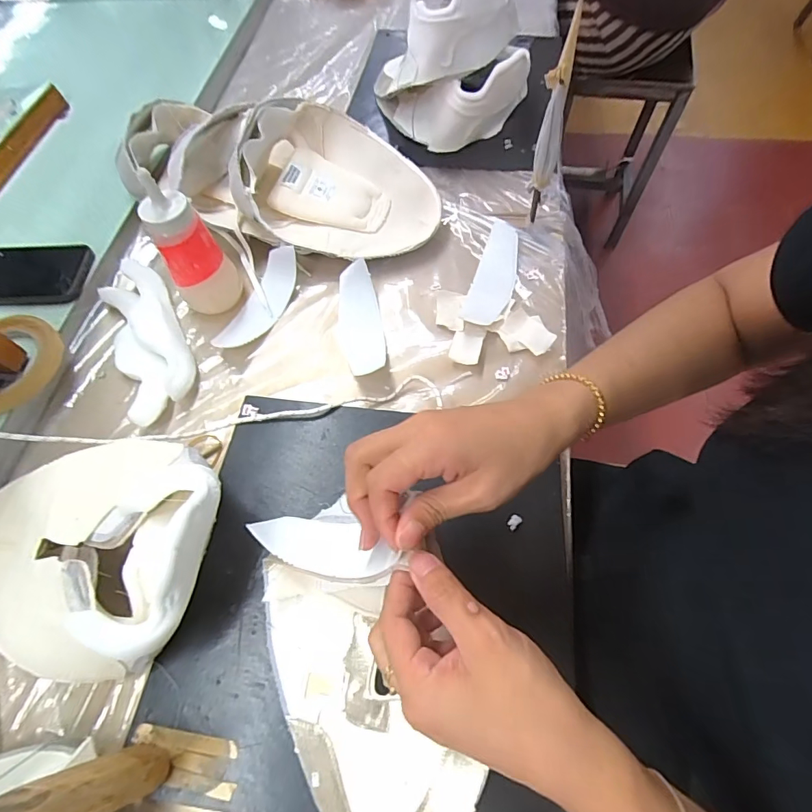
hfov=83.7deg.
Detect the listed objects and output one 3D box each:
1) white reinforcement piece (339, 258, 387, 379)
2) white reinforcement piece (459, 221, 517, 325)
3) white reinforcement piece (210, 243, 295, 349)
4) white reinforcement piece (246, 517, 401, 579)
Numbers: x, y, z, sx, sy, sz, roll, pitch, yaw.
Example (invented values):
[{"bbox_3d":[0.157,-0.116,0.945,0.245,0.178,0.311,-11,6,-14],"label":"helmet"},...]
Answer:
[{"bbox_3d":[-0.051,-0.097,0.489,0.044,0.022,0.134,-11,63,-2],"label":"white reinforcement piece"},{"bbox_3d":[0.103,-0.153,0.520,0.045,0.010,0.146,17,65,12],"label":"white reinforcement piece"},{"bbox_3d":[-0.165,-0.116,0.501,0.045,0.038,0.138,26,80,16],"label":"white reinforcement piece"},{"bbox_3d":[-0.052,0.096,0.312,0.131,0.036,0.039,0,58,40],"label":"white reinforcement piece"}]

